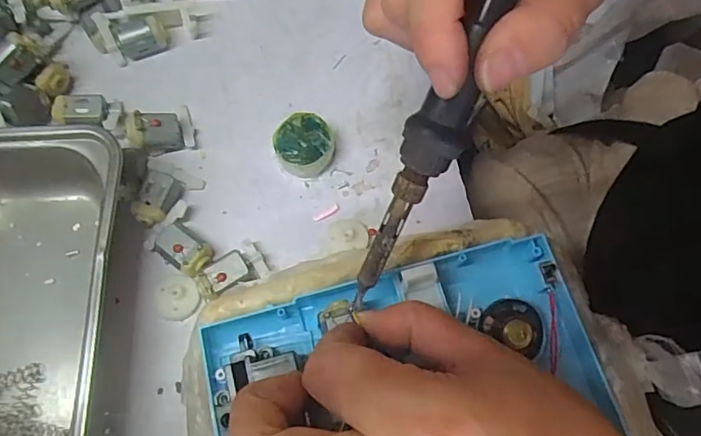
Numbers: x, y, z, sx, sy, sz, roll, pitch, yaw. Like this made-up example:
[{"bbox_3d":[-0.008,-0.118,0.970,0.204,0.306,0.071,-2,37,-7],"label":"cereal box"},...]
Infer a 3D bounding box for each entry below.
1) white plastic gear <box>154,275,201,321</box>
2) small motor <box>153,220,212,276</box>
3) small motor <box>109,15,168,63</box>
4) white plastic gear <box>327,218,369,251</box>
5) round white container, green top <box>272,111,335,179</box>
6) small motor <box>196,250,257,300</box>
[{"bbox_3d":[-0.090,0.042,0.266,0.023,0.007,0.022,-2,70,-2],"label":"white plastic gear"},{"bbox_3d":[-0.088,0.016,0.270,0.031,0.014,0.020,32,72,10],"label":"small motor"},{"bbox_3d":[-0.129,-0.112,0.313,0.028,0.020,0.020,-20,72,-8],"label":"small motor"},{"bbox_3d":[-0.001,0.009,0.278,0.021,0.006,0.019,-7,70,-4],"label":"white plastic gear"},{"bbox_3d":[-0.026,-0.041,0.290,0.032,0.017,0.032,0,70,-1],"label":"round white container, green top"},{"bbox_3d":[-0.065,0.030,0.266,0.028,0.015,0.018,-26,72,-10],"label":"small motor"}]

